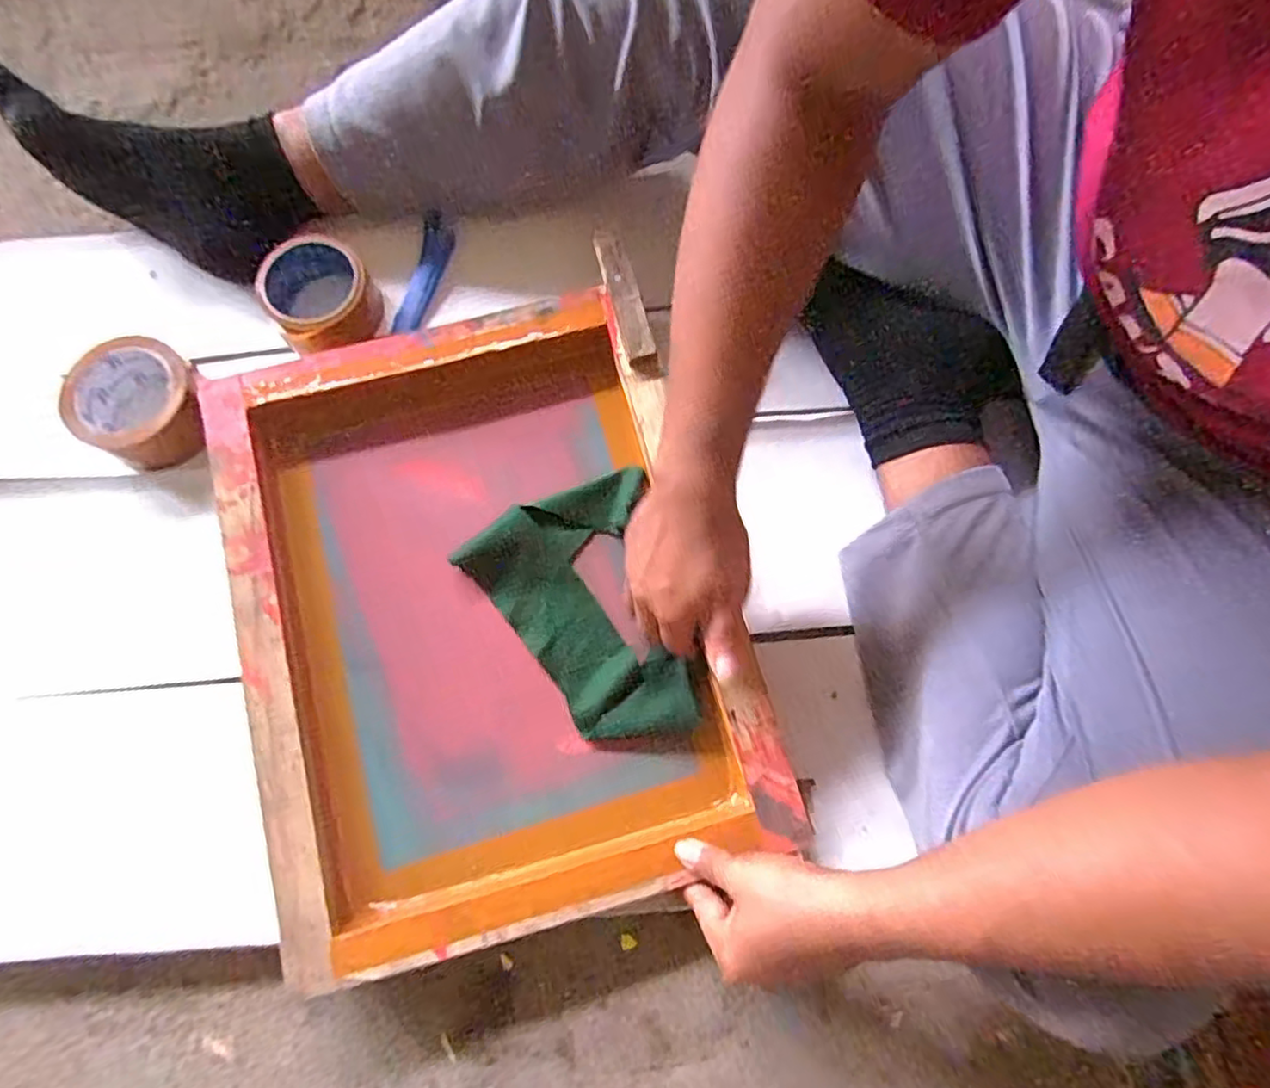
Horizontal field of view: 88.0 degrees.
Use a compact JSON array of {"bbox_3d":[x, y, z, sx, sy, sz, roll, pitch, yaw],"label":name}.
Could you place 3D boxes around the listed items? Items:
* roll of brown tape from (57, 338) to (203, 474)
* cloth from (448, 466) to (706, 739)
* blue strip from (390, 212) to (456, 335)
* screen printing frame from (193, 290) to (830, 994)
[{"bbox_3d":[-0.415,-0.118,0.545,0.094,0.054,0.106,-27,79,-7],"label":"roll of brown tape"},{"bbox_3d":[-0.047,0.056,0.527,0.150,0.018,0.206,-15,78,-5],"label":"cloth"},{"bbox_3d":[-0.194,-0.246,0.609,0.030,0.018,0.121,15,77,-17],"label":"blue strip"},{"bbox_3d":[-0.117,0.046,0.523,0.369,0.059,0.462,-15,78,-5],"label":"screen printing frame"}]

